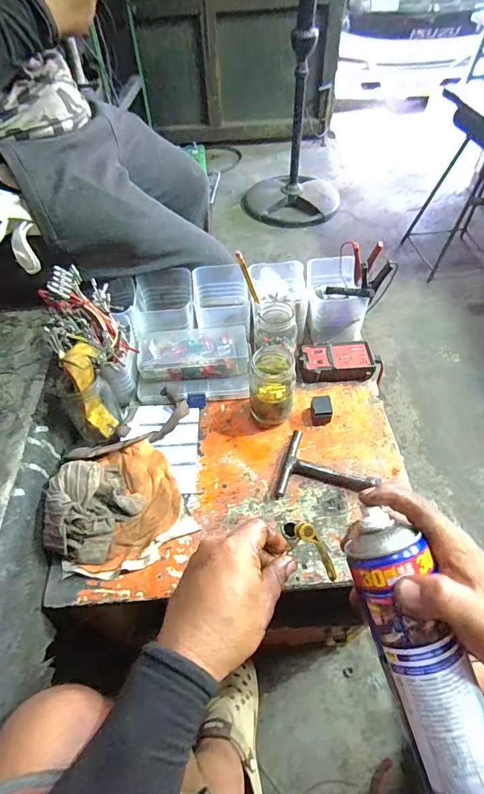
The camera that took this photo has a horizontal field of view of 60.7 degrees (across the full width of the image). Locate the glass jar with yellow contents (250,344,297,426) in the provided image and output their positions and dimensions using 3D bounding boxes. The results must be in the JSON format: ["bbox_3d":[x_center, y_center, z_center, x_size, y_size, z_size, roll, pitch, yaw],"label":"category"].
[{"bbox_3d":[0.041,-0.011,0.556,0.057,0.113,0.052,-1,53,1],"label":"glass jar with yellow contents"}]

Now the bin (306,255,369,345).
[{"bbox_3d":[0.149,-0.158,0.671,0.087,0.074,0.118,-3,53,-1],"label":"bin"}]

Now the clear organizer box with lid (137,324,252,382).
[{"bbox_3d":[-0.072,-0.070,0.619,0.160,0.030,0.078,-3,53,-1],"label":"clear organizer box with lid"}]

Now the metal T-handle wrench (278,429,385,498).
[{"bbox_3d":[0.111,0.097,0.528,0.116,0.021,0.094,15,55,12],"label":"metal T-handle wrench"}]

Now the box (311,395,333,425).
[{"bbox_3d":[0.112,0.018,0.581,0.026,0.034,0.034,-6,53,-4],"label":"box"}]

